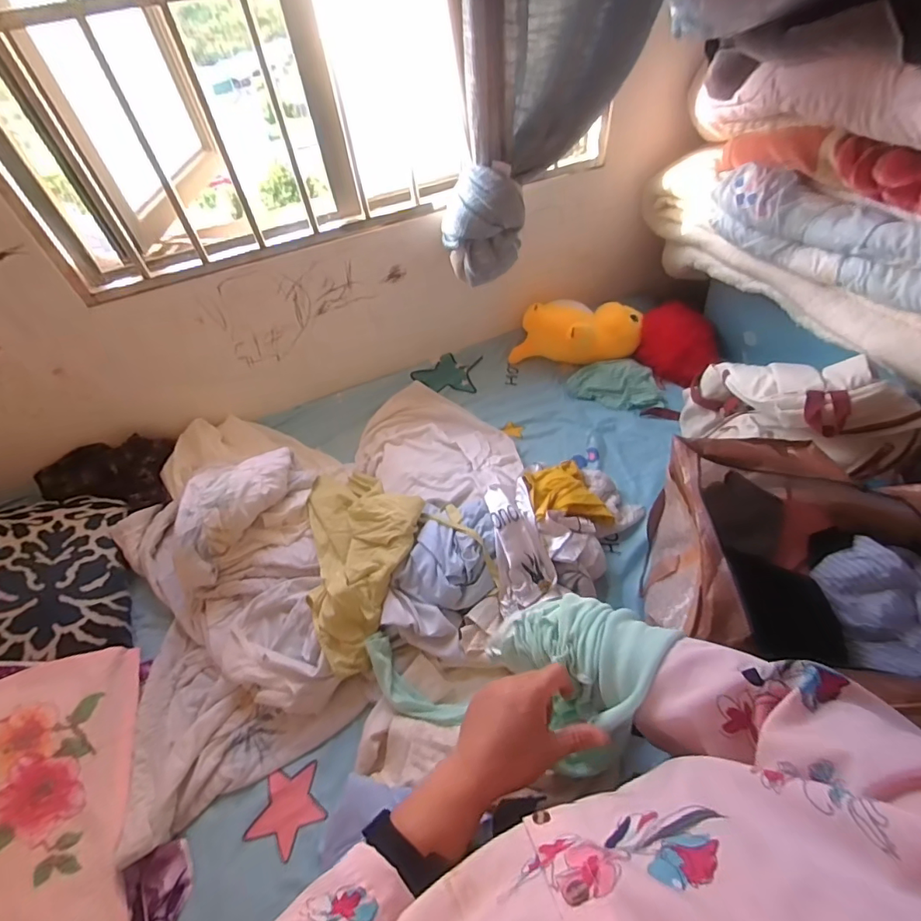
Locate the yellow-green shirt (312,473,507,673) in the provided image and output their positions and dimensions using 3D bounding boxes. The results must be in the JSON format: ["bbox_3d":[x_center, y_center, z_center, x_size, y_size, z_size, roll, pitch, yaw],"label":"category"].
[{"bbox_3d":[-0.178,0.143,0.992,0.340,0.090,0.438,-25,53,-15],"label":"yellow-green shirt"}]

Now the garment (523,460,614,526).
[{"bbox_3d":[0.227,0.069,1.054,0.169,0.097,0.171,-9,51,-2],"label":"garment"}]

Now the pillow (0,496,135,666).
[{"bbox_3d":[-0.945,0.256,1.026,0.449,0.130,0.441,-8,51,-20],"label":"pillow"}]

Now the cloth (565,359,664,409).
[{"bbox_3d":[0.402,-0.202,1.236,0.236,0.085,0.141,13,54,15],"label":"cloth"}]

